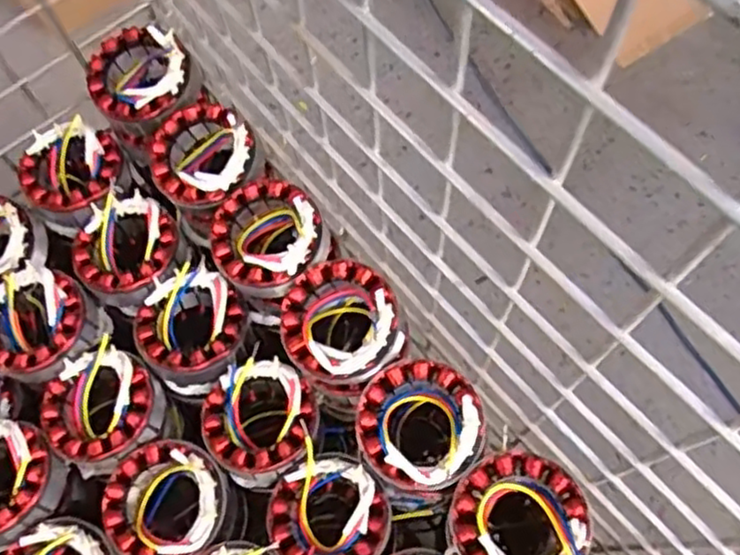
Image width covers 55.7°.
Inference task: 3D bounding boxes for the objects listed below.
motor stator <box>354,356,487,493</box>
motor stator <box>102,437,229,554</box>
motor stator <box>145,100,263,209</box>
[{"bbox_3d":[0.034,0.103,0.485,0.083,0.052,0.085,-1,70,2],"label":"motor stator"},{"bbox_3d":[-0.149,0.162,0.509,0.084,0.042,0.087,-1,70,2],"label":"motor stator"},{"bbox_3d":[-0.132,-0.094,0.563,0.083,0.059,0.084,-1,70,2],"label":"motor stator"}]

